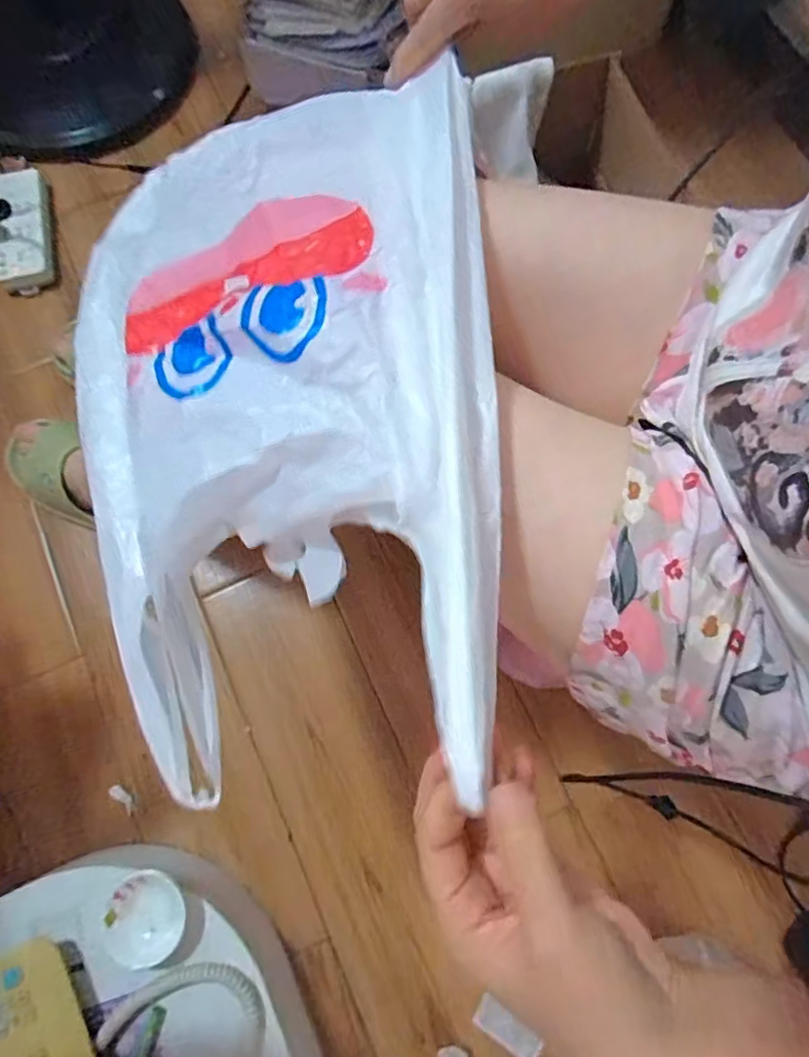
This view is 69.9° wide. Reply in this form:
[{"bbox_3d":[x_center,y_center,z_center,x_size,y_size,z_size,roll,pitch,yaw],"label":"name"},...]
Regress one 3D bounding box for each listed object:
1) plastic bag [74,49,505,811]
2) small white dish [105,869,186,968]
[{"bbox_3d":[-0.082,-0.079,0.355,0.277,0.090,0.445,-10,72,17],"label":"plastic bag"},{"bbox_3d":[-0.242,0.363,0.542,0.066,0.021,0.073,17,69,-24],"label":"small white dish"}]

